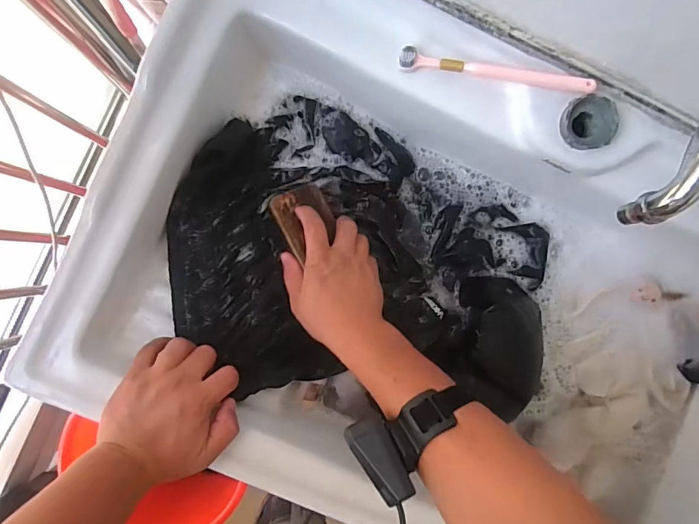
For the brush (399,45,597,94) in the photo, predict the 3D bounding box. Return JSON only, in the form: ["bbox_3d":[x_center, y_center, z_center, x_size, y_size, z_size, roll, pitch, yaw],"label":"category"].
[{"bbox_3d":[0.140,-0.183,0.436,0.181,0.017,0.018,11,91,6],"label":"brush"}]

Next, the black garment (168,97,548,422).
[{"bbox_3d":[0.022,-0.001,0.521,0.435,0.098,0.320,16,90,-9],"label":"black garment"}]

